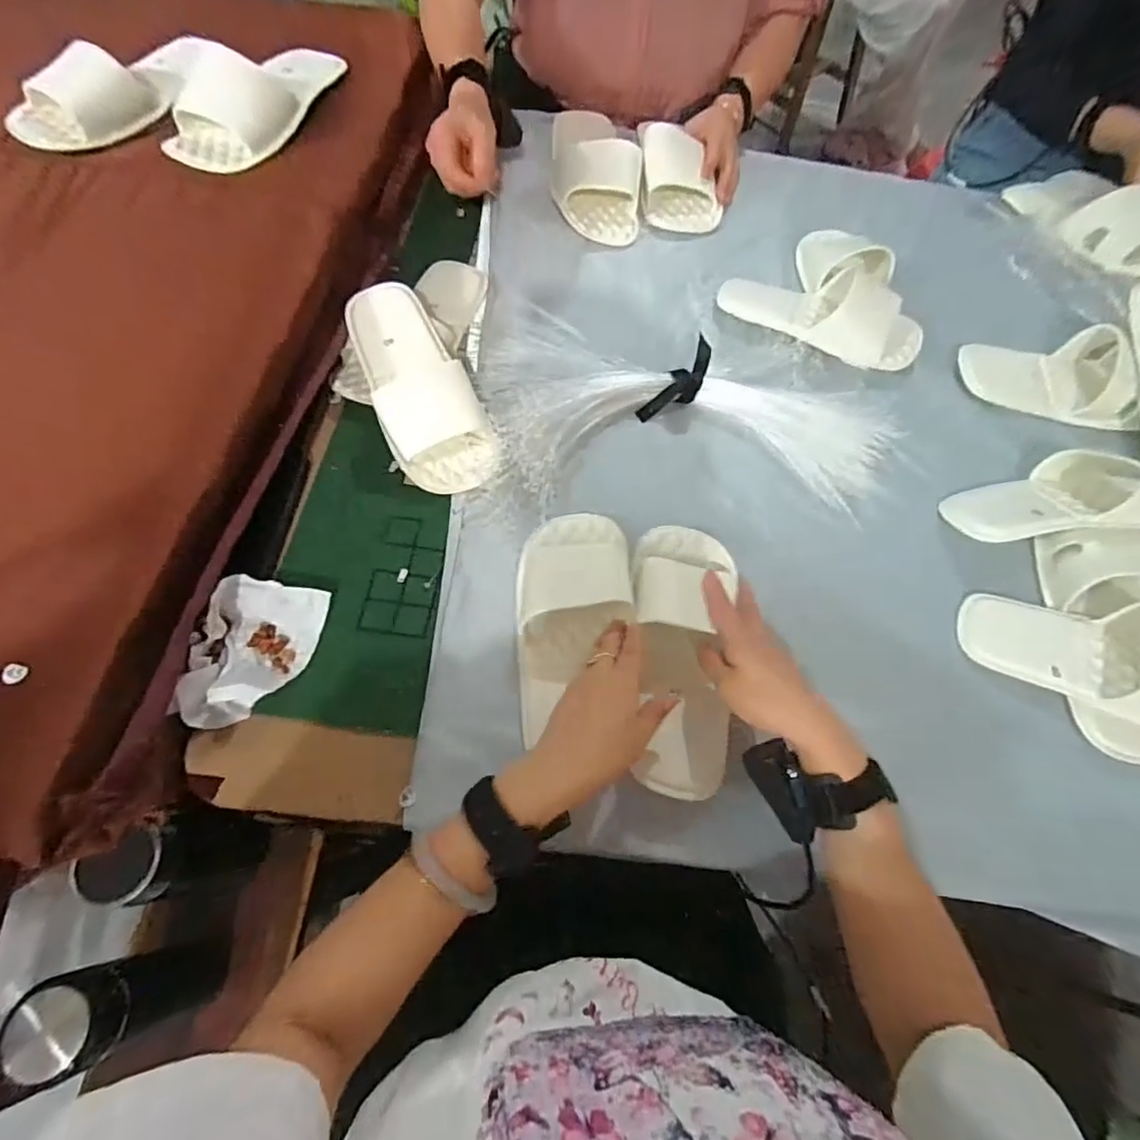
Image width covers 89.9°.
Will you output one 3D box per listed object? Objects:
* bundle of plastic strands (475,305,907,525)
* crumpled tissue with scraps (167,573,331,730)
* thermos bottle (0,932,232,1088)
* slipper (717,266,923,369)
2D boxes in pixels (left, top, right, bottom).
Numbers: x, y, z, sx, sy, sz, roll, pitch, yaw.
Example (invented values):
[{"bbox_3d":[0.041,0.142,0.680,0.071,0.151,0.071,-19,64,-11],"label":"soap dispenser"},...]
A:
[{"bbox_3d":[0.129,-0.179,0.605,0.443,0.035,0.259,2,65,-3],"label":"bundle of plastic strands"},{"bbox_3d":[-0.256,0.067,0.462,0.086,0.031,0.120,12,65,2],"label":"crumpled tissue with scraps"},{"bbox_3d":[-0.351,0.342,0.459,0.065,0.191,0.063,-6,66,-7],"label":"thermos bottle"},{"bbox_3d":[0.303,-0.314,0.677,0.240,0.067,0.096,29,67,10],"label":"slipper"}]

